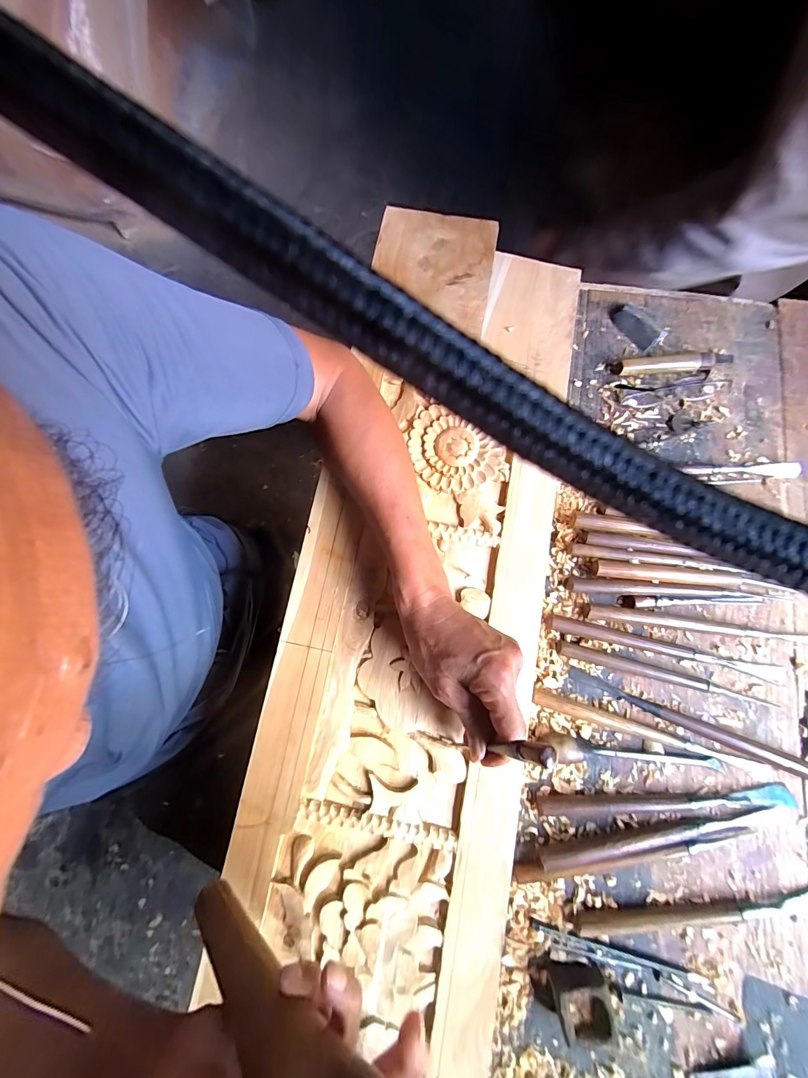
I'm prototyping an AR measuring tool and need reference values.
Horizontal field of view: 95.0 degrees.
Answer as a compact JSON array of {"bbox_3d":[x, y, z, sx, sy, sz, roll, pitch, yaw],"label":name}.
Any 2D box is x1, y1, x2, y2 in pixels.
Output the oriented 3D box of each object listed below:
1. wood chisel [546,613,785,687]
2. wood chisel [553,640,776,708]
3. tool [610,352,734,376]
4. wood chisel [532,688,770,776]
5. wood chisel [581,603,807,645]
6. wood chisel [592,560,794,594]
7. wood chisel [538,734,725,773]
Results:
[{"bbox_3d":[0.286,0.120,0.407,0.256,0.014,0.017,13,78,4],"label":"wood chisel"},{"bbox_3d":[0.285,0.150,0.406,0.229,0.012,0.016,15,79,4],"label":"wood chisel"},{"bbox_3d":[0.350,-0.228,0.481,0.152,0.014,0.024,-5,78,0],"label":"tool"},{"bbox_3d":[0.256,0.203,0.390,0.244,0.015,0.015,17,79,4],"label":"wood chisel"},{"bbox_3d":[0.334,0.096,0.414,0.261,0.013,0.016,7,78,2],"label":"wood chisel"},{"bbox_3d":[0.329,0.044,0.423,0.217,0.013,0.018,6,78,2],"label":"wood chisel"},{"bbox_3d":[0.238,0.225,0.387,0.185,0.021,0.025,4,78,2],"label":"wood chisel"}]

